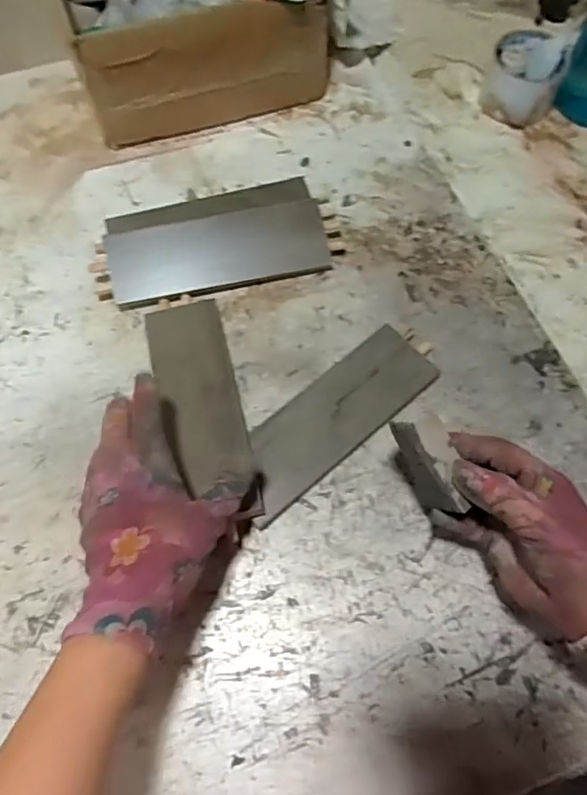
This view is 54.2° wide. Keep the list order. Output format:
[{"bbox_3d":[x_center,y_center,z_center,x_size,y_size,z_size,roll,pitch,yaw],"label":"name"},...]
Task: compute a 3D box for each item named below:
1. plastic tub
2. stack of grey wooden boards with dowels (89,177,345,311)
[{"bbox_3d":[0.256,-0.358,0.636,0.079,0.058,0.093,20,67,9],"label":"plastic tub"},{"bbox_3d":[-0.072,-0.154,0.542,0.225,0.031,0.104,-14,68,-6],"label":"stack of grey wooden boards with dowels"}]

